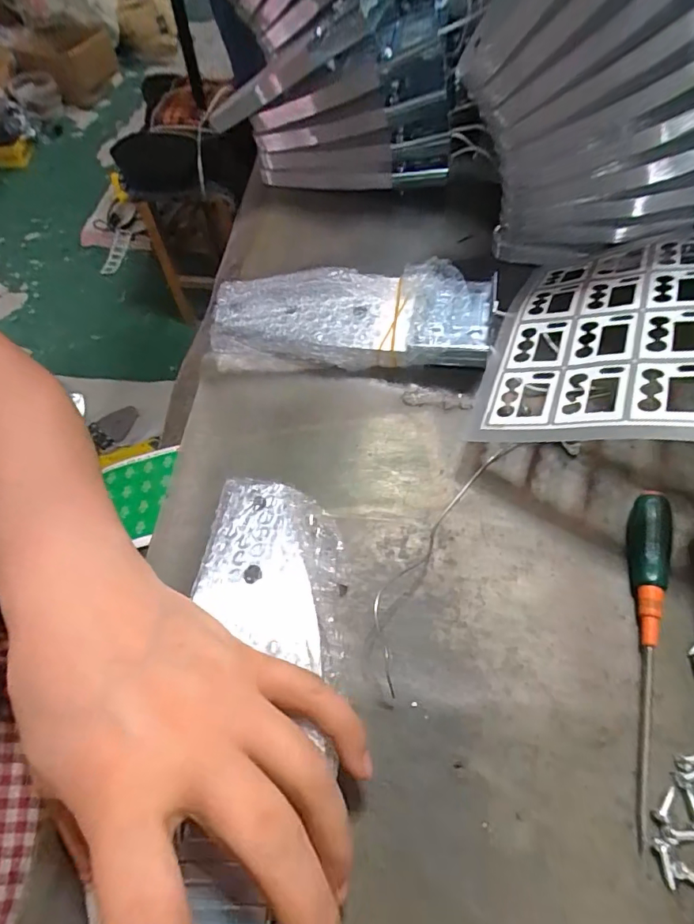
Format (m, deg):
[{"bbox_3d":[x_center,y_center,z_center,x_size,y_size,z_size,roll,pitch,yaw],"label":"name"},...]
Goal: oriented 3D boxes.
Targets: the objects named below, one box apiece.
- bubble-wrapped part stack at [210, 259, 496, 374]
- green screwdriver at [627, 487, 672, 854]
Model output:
[{"bbox_3d":[-0.002,-0.091,0.308,0.174,0.031,0.069,2,60,5],"label":"bubble-wrapped part stack"},{"bbox_3d":[0.134,0.080,0.213,0.014,0.016,0.143,12,61,10],"label":"green screwdriver"}]

